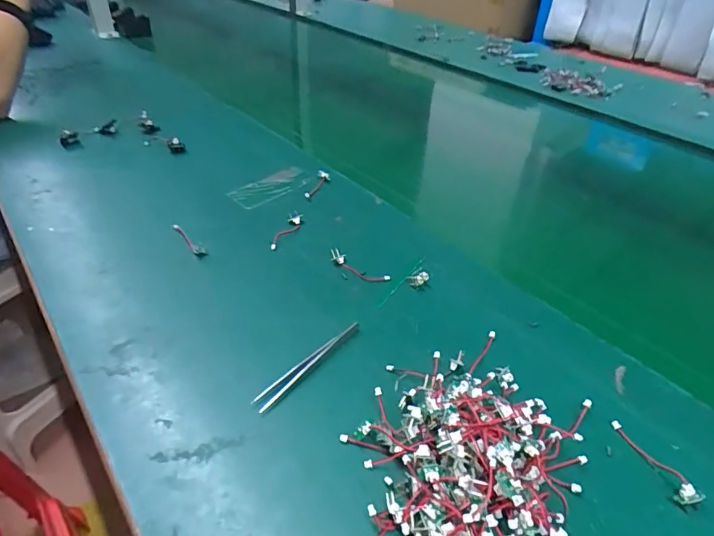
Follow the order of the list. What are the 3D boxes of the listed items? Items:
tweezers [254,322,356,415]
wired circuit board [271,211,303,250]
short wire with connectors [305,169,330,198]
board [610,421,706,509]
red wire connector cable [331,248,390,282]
[{"bbox_3d":[-0.035,0.071,0.359,0.011,0.007,0.106,28,45,29],"label":"tweezers"},{"bbox_3d":[-0.070,-0.040,0.485,0.015,0.010,0.064,12,39,13],"label":"wired circuit board"},{"bbox_3d":[-0.047,-0.098,0.556,0.013,0.010,0.062,13,40,14],"label":"short wire with connectors"},{"bbox_3d":[0.191,0.122,0.304,0.015,0.011,0.062,-9,40,-13],"label":"board"},{"bbox_3d":[0.002,-0.002,0.441,0.060,0.011,0.015,22,43,24],"label":"red wire connector cable"}]

